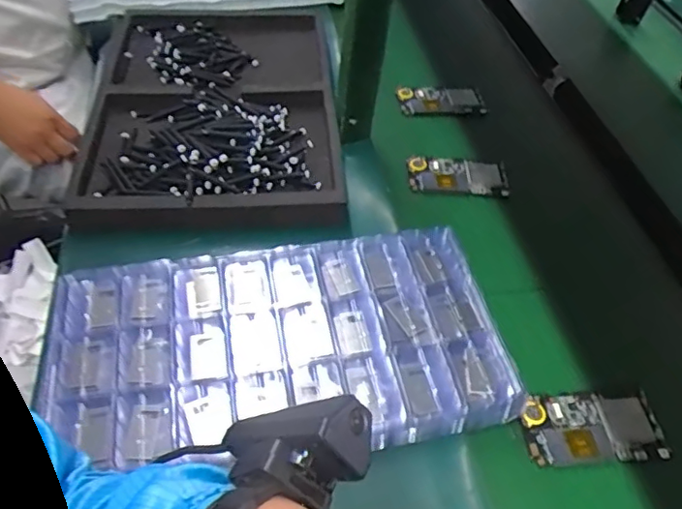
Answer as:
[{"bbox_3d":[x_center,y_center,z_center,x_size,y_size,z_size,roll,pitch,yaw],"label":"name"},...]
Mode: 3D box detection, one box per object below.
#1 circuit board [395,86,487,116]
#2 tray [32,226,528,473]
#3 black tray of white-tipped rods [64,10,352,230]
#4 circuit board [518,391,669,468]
[{"bbox_3d":[0.141,-0.218,0.842,0.121,0.010,0.051,-3,67,-4],"label":"circuit board"},{"bbox_3d":[-0.057,0.076,0.529,0.386,0.038,0.207,-4,46,-11],"label":"tray"},{"bbox_3d":[-0.170,-0.207,0.784,0.313,0.060,0.466,-1,46,-9],"label":"black tray of white-tipped rods"},{"bbox_3d":[0.219,0.151,0.518,0.124,0.009,0.063,-1,46,-8],"label":"circuit board"}]

